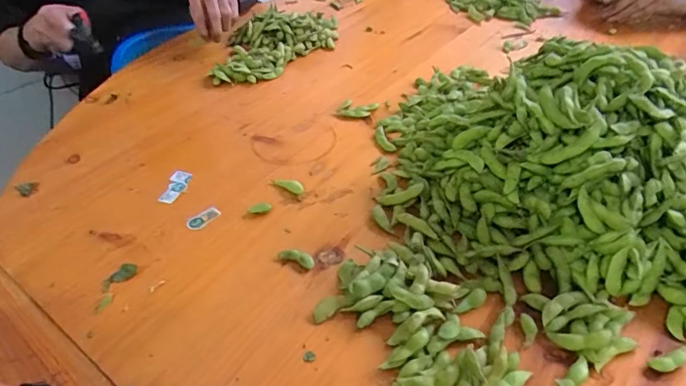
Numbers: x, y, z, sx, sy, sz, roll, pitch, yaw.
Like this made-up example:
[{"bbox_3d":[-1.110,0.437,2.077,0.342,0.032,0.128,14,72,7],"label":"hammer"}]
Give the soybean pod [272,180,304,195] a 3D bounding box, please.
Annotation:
[{"bbox_3d":[-0.059,-0.009,0.503,0.040,0.009,0.012,22,47,24],"label":"soybean pod"}]

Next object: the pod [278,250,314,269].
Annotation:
[{"bbox_3d":[-0.042,0.058,0.425,0.034,0.008,0.011,17,45,20],"label":"pod"}]

